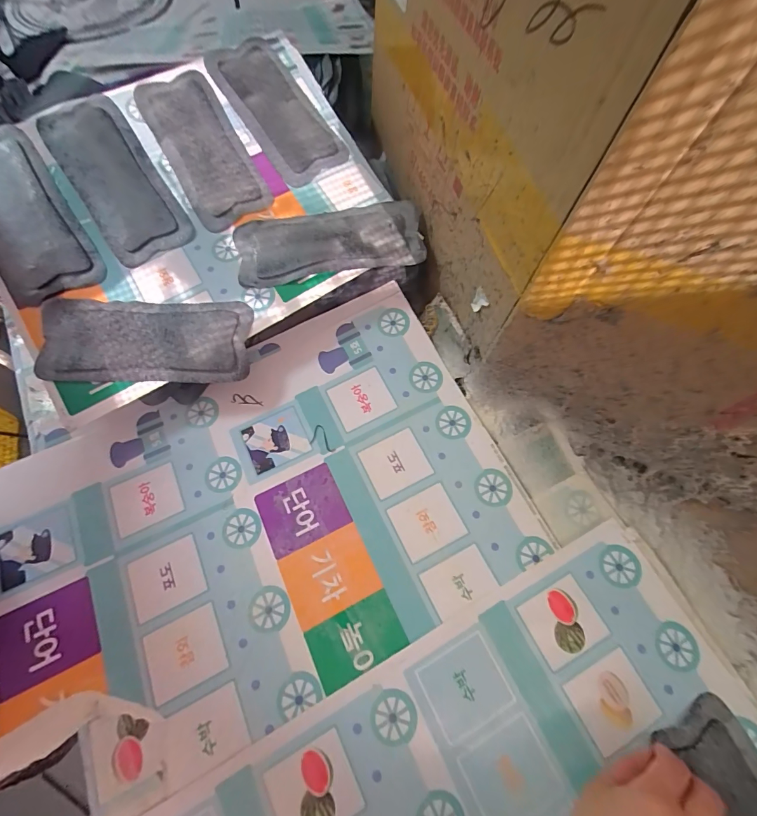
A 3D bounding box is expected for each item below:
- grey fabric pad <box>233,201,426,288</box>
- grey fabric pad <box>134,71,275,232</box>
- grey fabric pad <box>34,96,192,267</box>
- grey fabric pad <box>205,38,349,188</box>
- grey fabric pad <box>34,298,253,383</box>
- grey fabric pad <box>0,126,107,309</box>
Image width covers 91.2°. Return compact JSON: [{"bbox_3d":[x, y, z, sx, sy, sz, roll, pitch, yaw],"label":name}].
[{"bbox_3d":[-0.063,-0.213,0.478,0.233,0.026,0.101,-6,67,-4],"label":"grey fabric pad"},{"bbox_3d":[-0.235,-0.350,0.504,0.099,0.021,0.230,-30,87,-12],"label":"grey fabric pad"},{"bbox_3d":[-0.338,-0.294,0.478,0.097,0.014,0.245,-33,86,-13],"label":"grey fabric pad"},{"bbox_3d":[-0.147,-0.429,0.533,0.107,0.023,0.240,-38,89,-15],"label":"grey fabric pad"},{"bbox_3d":[-0.267,-0.078,0.429,0.226,0.008,0.098,1,79,-4],"label":"grey fabric pad"},{"bbox_3d":[-0.429,-0.231,0.447,0.099,0.009,0.233,-31,85,-13],"label":"grey fabric pad"}]

